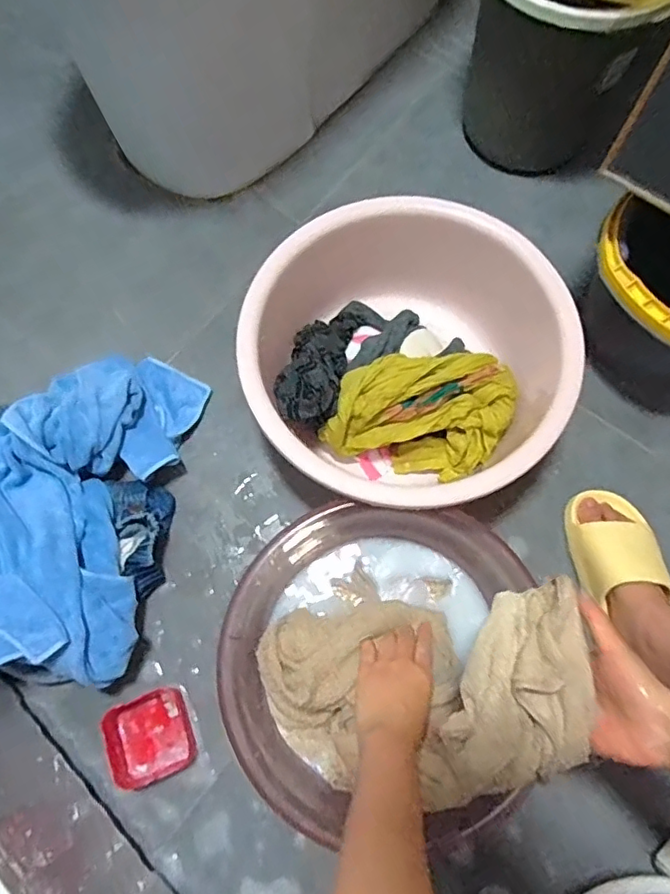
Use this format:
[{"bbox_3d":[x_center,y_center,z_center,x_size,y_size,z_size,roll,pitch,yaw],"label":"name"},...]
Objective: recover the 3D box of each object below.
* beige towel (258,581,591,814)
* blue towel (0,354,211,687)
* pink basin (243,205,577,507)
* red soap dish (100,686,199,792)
[{"bbox_3d":[0.094,0.242,0.563,0.329,0.161,0.173,-21,67,39],"label":"beige towel"},{"bbox_3d":[-0.390,0.051,0.712,0.360,0.141,0.410,8,73,4],"label":"blue towel"},{"bbox_3d":[0.090,-0.104,0.719,0.391,0.197,0.371,1,73,1],"label":"pink basin"},{"bbox_3d":[-0.217,0.342,0.670,0.094,0.030,0.093,-21,73,-6],"label":"red soap dish"}]

